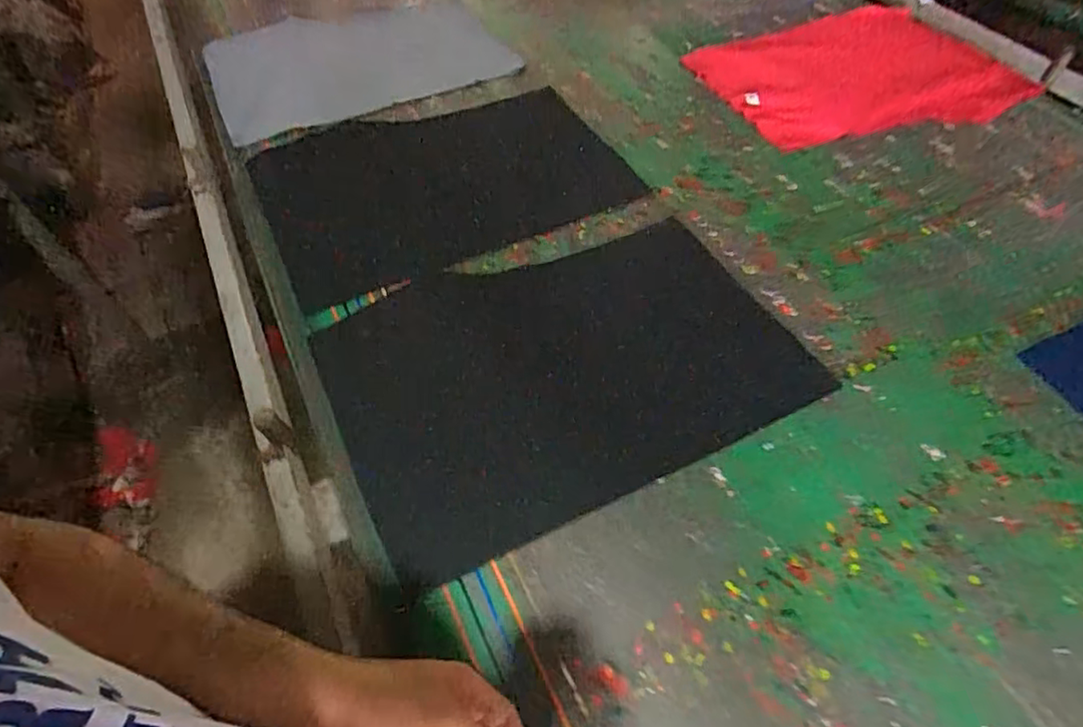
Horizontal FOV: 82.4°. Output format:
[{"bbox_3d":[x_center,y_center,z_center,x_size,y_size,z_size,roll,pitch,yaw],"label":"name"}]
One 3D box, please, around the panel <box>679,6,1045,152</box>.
[{"bbox_3d":[0.512,-0.467,0.990,0.464,0.047,0.294,-13,53,-6],"label":"panel"}]

